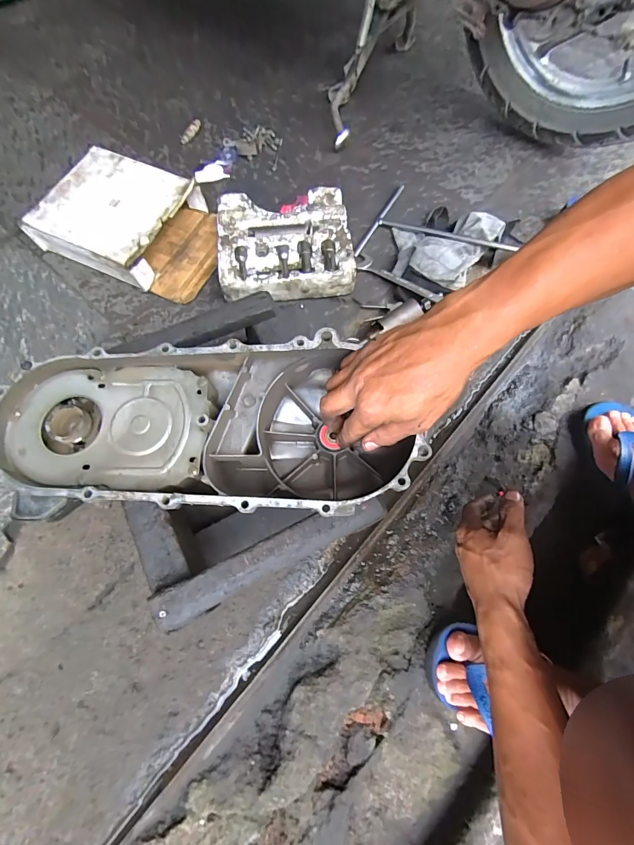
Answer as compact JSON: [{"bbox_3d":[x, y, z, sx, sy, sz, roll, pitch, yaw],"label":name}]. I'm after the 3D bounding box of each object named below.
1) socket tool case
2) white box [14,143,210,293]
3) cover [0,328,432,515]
[{"bbox_3d":[-0.053,-0.300,0.615,0.215,0.055,0.193,-7,70,-2],"label":"socket tool case"},{"bbox_3d":[-0.345,-0.356,0.631,0.228,0.065,0.204,22,72,8],"label":"white box"},{"bbox_3d":[-0.107,0.001,0.362,0.389,0.088,0.165,3,70,-4],"label":"cover"}]

